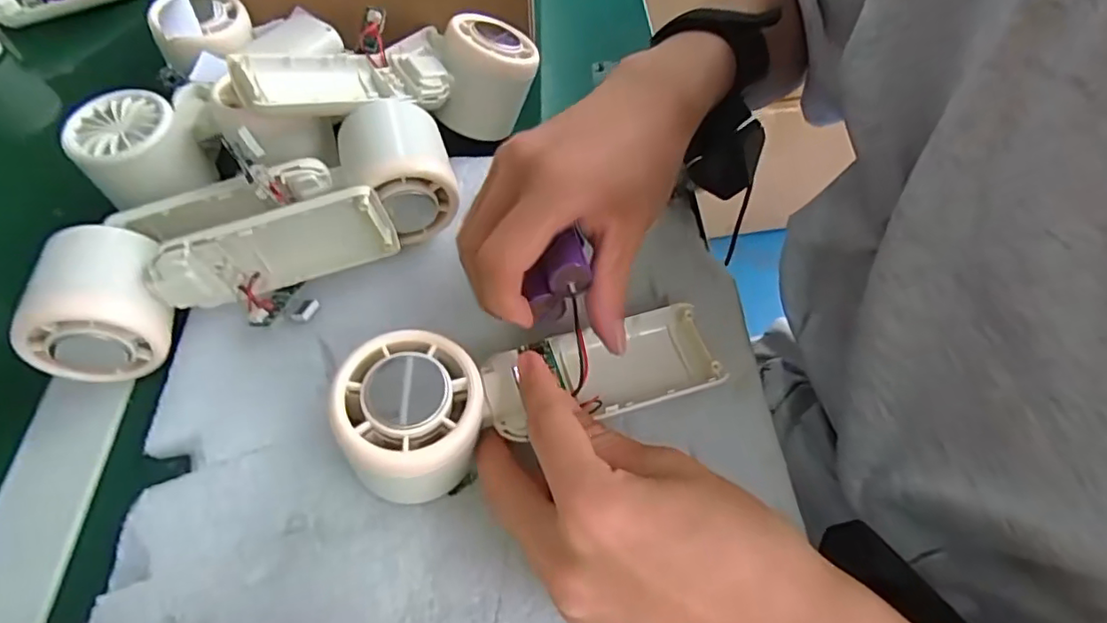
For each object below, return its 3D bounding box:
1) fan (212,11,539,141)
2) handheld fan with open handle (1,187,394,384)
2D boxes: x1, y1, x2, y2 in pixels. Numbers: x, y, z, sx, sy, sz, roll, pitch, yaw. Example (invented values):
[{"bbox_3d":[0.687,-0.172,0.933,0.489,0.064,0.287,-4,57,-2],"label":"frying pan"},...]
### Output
[{"bbox_3d":[-0.090,-0.125,0.327,0.172,0.058,0.060,-18,54,-27],"label":"fan"},{"bbox_3d":[-0.160,-0.022,0.278,0.162,0.061,0.052,-16,58,-10],"label":"handheld fan with open handle"}]

